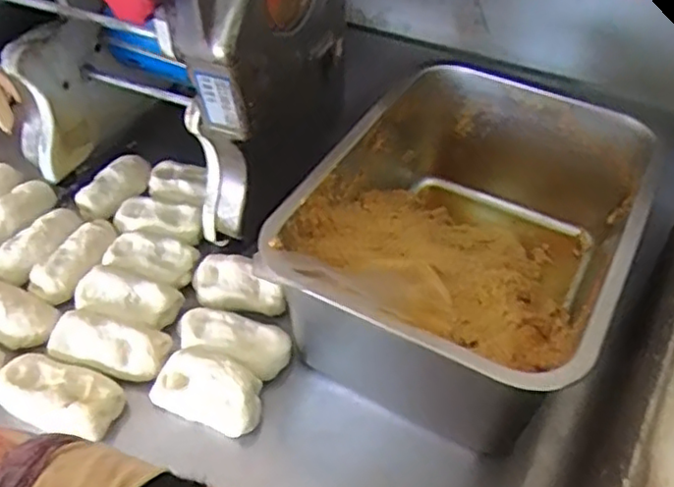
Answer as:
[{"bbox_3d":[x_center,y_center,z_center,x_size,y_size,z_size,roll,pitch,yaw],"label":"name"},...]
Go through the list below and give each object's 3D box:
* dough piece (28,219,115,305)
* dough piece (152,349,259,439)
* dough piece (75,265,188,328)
[{"bbox_3d":[-0.267,0.017,0.670,0.045,0.029,0.103,25,51,21],"label":"dough piece"},{"bbox_3d":[-0.112,0.128,0.574,0.097,0.042,0.060,17,48,14],"label":"dough piece"},{"bbox_3d":[-0.201,0.051,0.636,0.097,0.030,0.049,13,47,11],"label":"dough piece"}]

